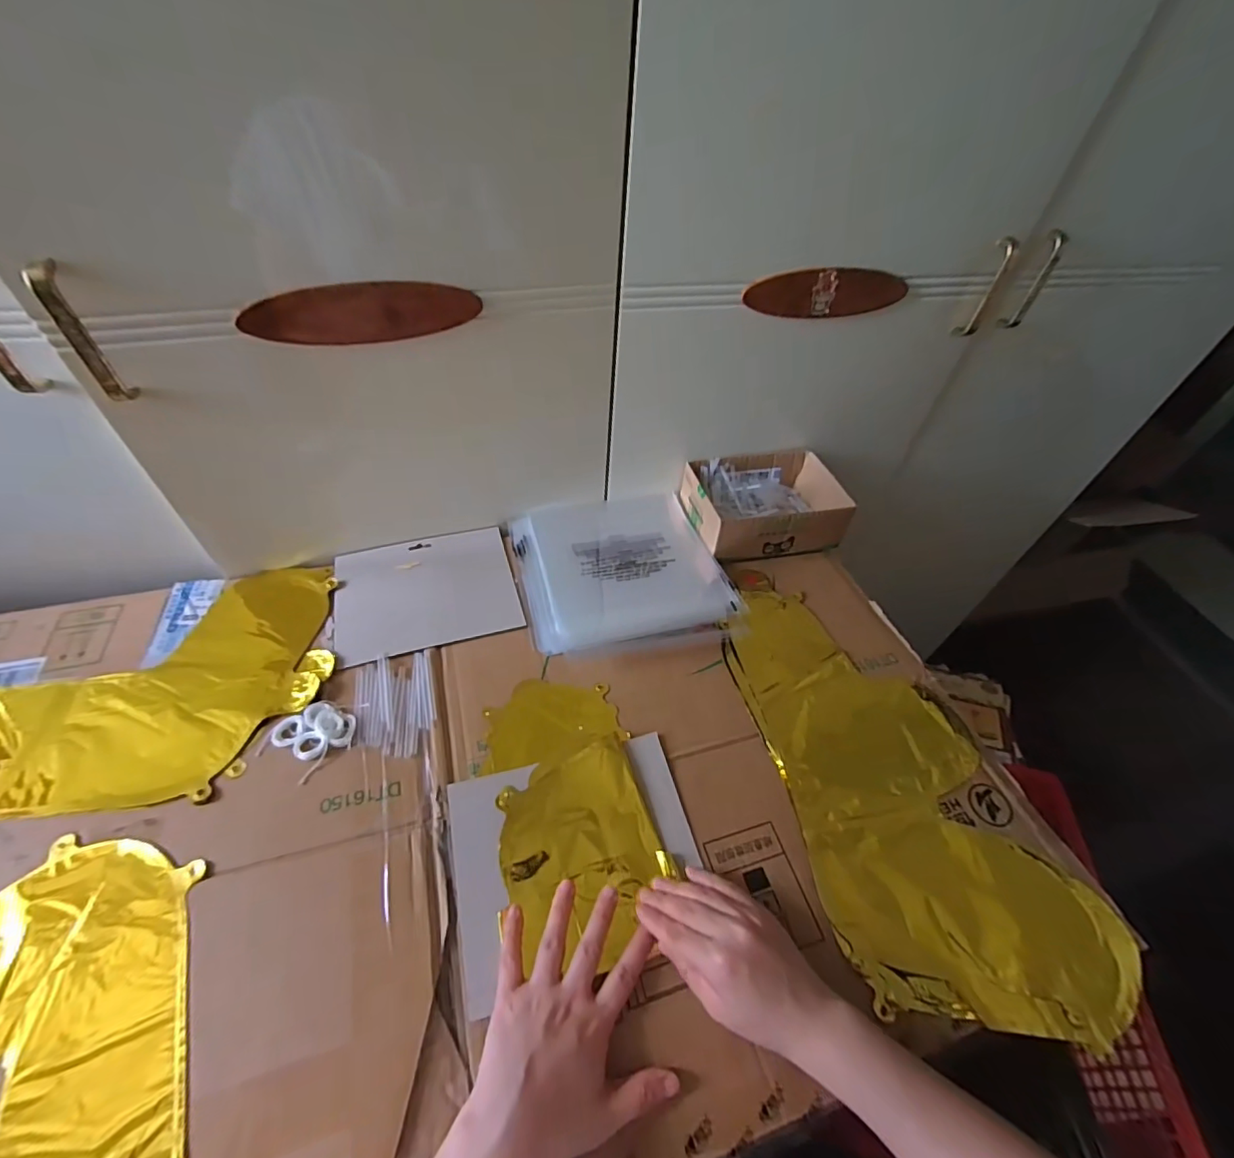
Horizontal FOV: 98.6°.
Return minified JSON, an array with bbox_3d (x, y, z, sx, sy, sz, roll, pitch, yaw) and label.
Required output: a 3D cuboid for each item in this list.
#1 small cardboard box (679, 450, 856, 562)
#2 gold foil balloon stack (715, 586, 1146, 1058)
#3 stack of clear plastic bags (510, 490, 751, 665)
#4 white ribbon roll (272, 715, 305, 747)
[{"bbox_3d":[0.187,-0.096,0.685,0.178,0.065,0.139,-10,51,-14],"label":"small cardboard box"},{"bbox_3d":[0.248,0.177,0.495,0.216,0.016,0.411,-12,52,-15],"label":"gold foil balloon stack"},{"bbox_3d":[0.003,-0.015,0.631,0.230,0.018,0.225,-10,51,-13],"label":"stack of clear plastic bags"},{"bbox_3d":[-0.298,0.136,0.478,0.027,0.006,0.028,3,49,-3],"label":"white ribbon roll"}]

